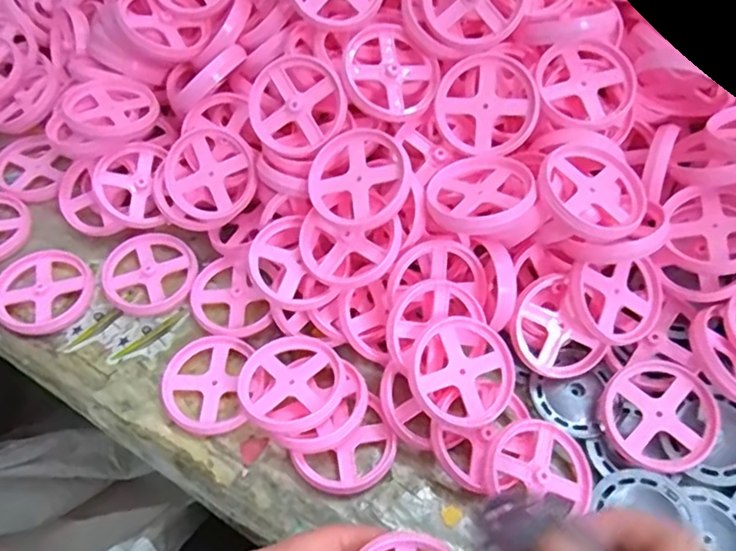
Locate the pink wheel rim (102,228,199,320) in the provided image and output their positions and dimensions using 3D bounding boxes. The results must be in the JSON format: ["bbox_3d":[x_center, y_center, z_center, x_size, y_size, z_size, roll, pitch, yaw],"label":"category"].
[{"bbox_3d":[-0.155,-0.003,0.426,0.062,0.008,0.063,1,56,-1],"label":"pink wheel rim"}]

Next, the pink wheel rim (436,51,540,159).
[{"bbox_3d":[0.076,-0.108,0.386,0.063,0.012,0.063,1,92,13],"label":"pink wheel rim"}]

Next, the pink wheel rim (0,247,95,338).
[{"bbox_3d":[-0.224,0.011,0.416,0.063,0.007,0.064,1,56,-1],"label":"pink wheel rim"}]

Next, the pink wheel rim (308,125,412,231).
[{"bbox_3d":[-0.005,-0.060,0.377,0.066,0.010,0.065,-5,75,21],"label":"pink wheel rim"}]

